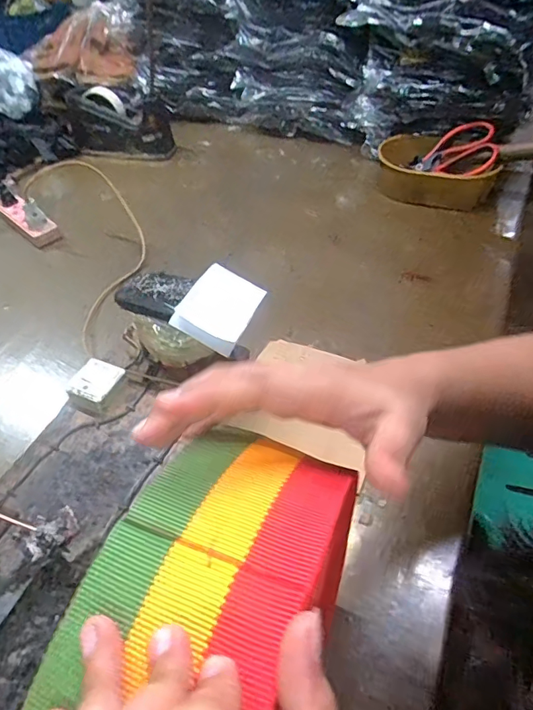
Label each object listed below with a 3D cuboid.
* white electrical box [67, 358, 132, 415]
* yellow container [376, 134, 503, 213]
[{"bbox_3d":[-0.175,0.032,0.490,0.043,0.023,0.053,16,51,19],"label":"white electrical box"},{"bbox_3d":[0.269,-0.290,0.765,0.191,0.067,0.104,20,52,21],"label":"yellow container"}]

